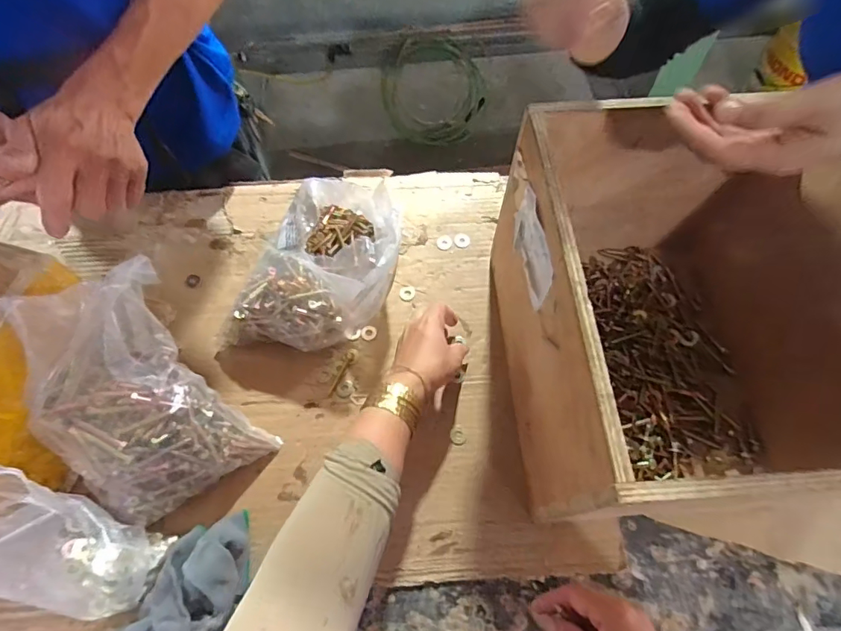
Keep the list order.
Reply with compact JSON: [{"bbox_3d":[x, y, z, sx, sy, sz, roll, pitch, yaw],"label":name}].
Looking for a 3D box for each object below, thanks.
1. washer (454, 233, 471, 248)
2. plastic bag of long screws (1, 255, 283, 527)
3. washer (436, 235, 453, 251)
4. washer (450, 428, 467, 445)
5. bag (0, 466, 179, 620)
[{"bbox_3d":[0.055,-0.100,0.634,0.021,0.004,0.023,0,64,0],"label":"washer"},{"bbox_3d":[-0.275,0.076,0.457,0.156,0.138,0.209,-37,70,-17],"label":"plastic bag of long screws"},{"bbox_3d":[0.032,-0.097,0.633,0.020,0.004,0.024,11,65,5],"label":"washer"},{"bbox_3d":[0.041,0.132,0.521,0.018,0.004,0.017,0,64,0],"label":"washer"},{"bbox_3d":[-0.306,0.189,0.394,0.085,0.184,0.085,11,61,35],"label":"bag"}]

